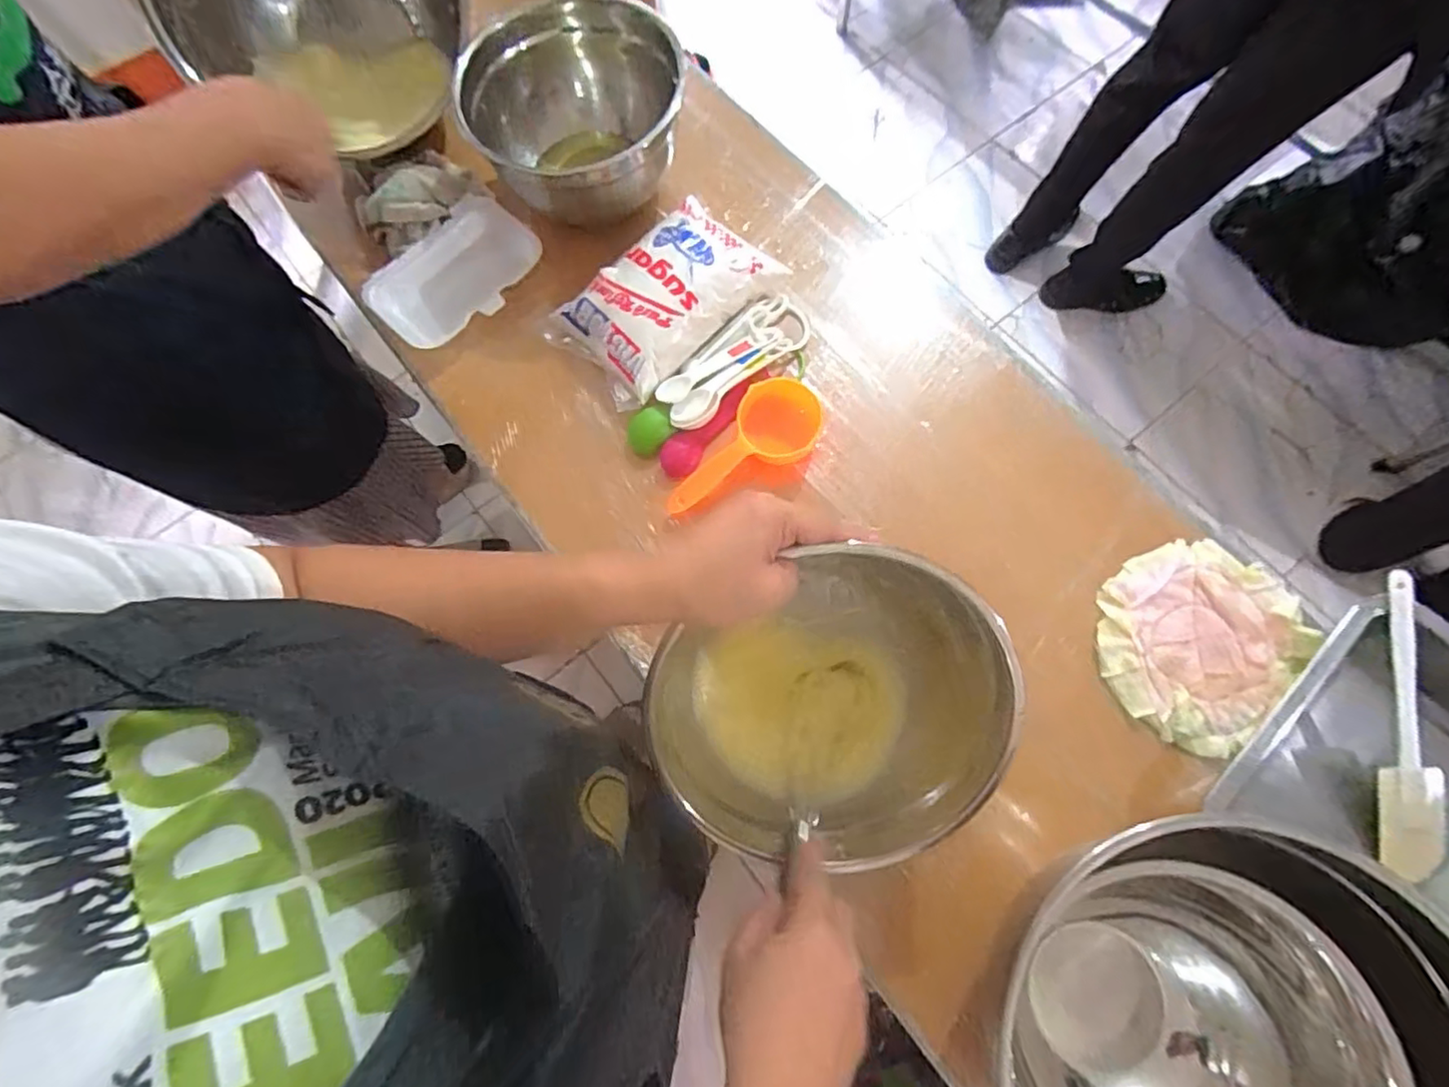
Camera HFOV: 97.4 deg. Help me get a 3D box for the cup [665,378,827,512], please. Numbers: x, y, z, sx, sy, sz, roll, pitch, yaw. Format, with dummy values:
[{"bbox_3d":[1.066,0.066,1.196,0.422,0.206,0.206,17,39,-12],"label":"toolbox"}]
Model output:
[{"bbox_3d":[0.017,-0.083,0.589,0.164,0.034,0.073,-37,75,5],"label":"cup"}]

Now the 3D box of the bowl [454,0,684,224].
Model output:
[{"bbox_3d":[-0.145,-0.413,0.635,0.189,0.122,0.203,0,72,0],"label":"bowl"}]

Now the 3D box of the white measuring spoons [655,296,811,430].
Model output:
[{"bbox_3d":[0.010,-0.178,0.615,0.175,0.017,0.062,-42,77,-12],"label":"white measuring spoons"}]

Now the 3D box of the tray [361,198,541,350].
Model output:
[{"bbox_3d":[-0.275,-0.275,0.652,0.108,0.034,0.165,42,77,12],"label":"tray"}]

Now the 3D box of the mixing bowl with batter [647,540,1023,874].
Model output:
[{"bbox_3d":[0.072,0.102,0.453,0.236,0.113,0.223,0,72,0],"label":"mixing bowl with batter"}]

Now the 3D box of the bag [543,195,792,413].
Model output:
[{"bbox_3d":[-0.057,-0.238,0.614,0.203,0.054,0.132,-38,76,-11],"label":"bag"}]

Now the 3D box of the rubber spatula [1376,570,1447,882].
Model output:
[{"bbox_3d":[0.516,0.136,0.481,0.050,0.013,0.222,-1,87,0],"label":"rubber spatula"}]

